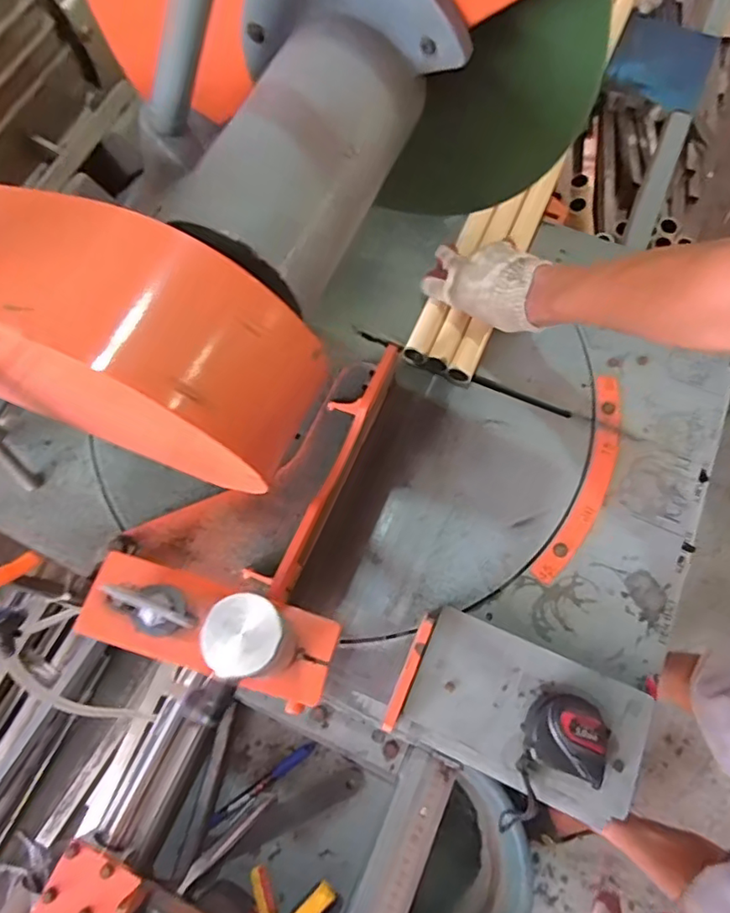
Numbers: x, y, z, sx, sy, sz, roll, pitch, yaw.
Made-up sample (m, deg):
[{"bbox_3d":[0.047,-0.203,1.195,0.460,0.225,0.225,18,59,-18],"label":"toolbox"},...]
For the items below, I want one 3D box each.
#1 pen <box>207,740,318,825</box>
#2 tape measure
[{"bbox_3d":[-0.107,0.349,0.611,0.130,0.009,0.012,-34,73,-11],"label":"pen"},{"bbox_3d":[0.171,0.233,0.485,0.063,0.035,0.060,19,71,8],"label":"tape measure"}]

